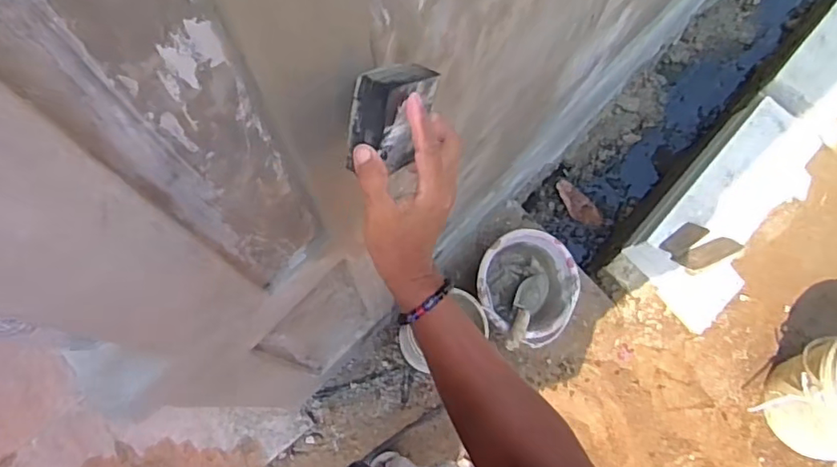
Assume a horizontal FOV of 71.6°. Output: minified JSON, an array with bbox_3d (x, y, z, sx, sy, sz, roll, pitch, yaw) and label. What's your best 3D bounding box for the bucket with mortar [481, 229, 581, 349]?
[{"bbox_3d":[0.262,0.148,1.466,0.247,0.187,0.258,34,76,9],"label":"bucket with mortar"}]

